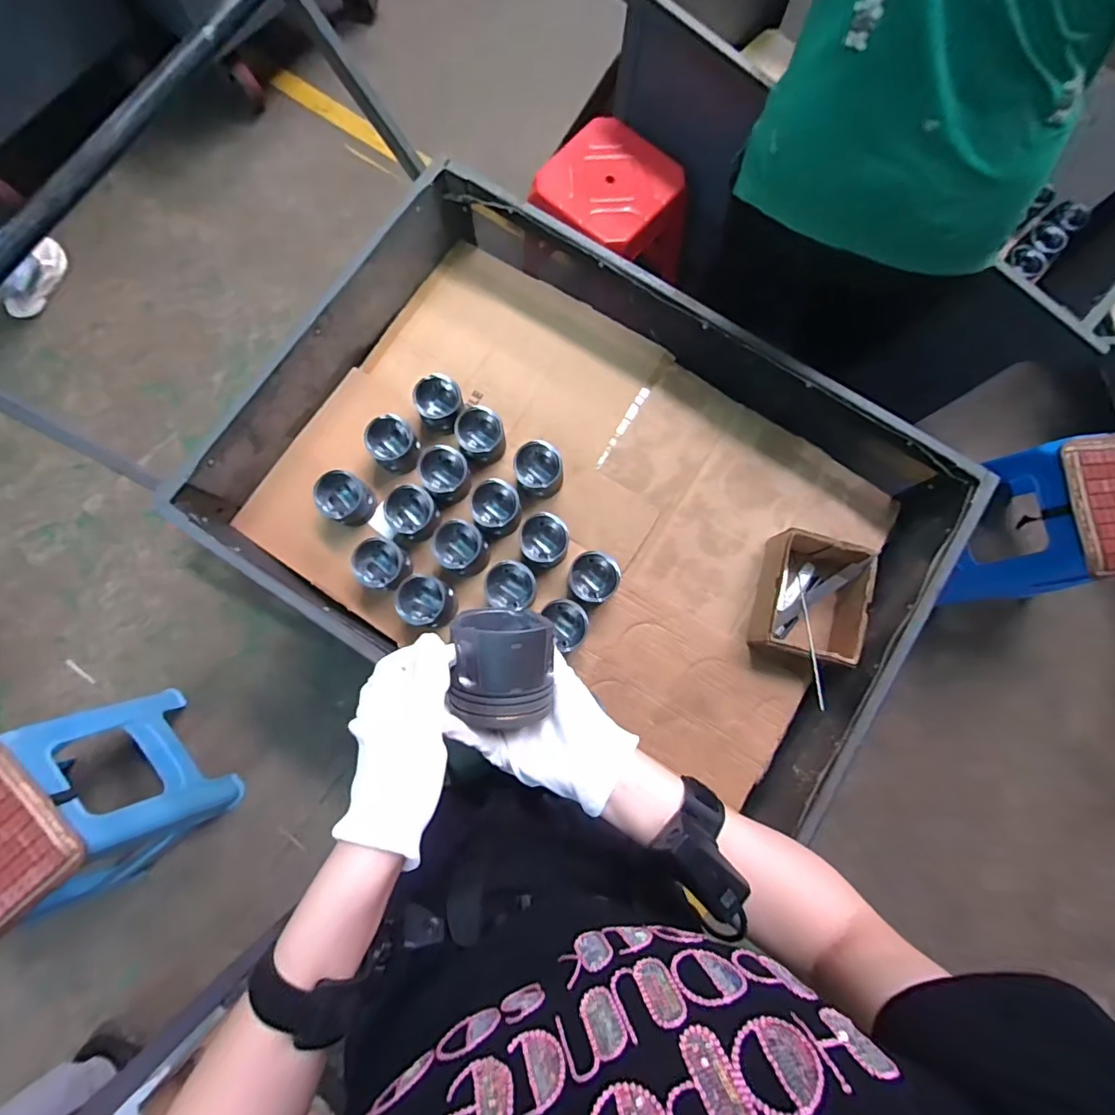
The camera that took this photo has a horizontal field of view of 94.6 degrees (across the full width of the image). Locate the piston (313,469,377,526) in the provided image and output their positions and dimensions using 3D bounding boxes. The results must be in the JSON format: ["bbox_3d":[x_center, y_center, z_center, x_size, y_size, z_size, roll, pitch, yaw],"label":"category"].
[{"bbox_3d":[-0.385,-0.104,0.937,0.089,0.073,0.088,31,81,4],"label":"piston"}]

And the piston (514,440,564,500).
[{"bbox_3d":[-0.034,-0.157,0.941,0.082,0.075,0.090,0,80,-1],"label":"piston"}]

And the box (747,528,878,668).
[{"bbox_3d":[0.437,0.072,0.895,0.160,0.099,0.202,16,80,2],"label":"box"}]

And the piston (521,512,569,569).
[{"bbox_3d":[-0.024,-0.027,0.913,0.087,0.064,0.094,-11,80,-3],"label":"piston"}]

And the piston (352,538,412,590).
[{"bbox_3d":[-0.311,0.015,0.916,0.095,0.066,0.088,33,81,5],"label":"piston"}]

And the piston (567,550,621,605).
[{"bbox_3d":[0.062,0.038,0.897,0.084,0.080,0.088,0,80,-1],"label":"piston"}]

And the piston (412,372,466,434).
[{"bbox_3d":[-0.219,-0.284,0.966,0.083,0.079,0.089,0,80,-1],"label":"piston"}]

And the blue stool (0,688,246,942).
[{"bbox_3d":[-1.054,0.547,1.133,0.319,0.453,0.337,-39,83,-8],"label":"blue stool"}]

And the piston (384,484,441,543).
[{"bbox_3d":[-0.262,-0.079,0.928,0.086,0.081,0.081,0,80,-1],"label":"piston"}]

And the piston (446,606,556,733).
[{"bbox_3d":[-0.048,0.087,0.423,0.086,0.089,0.078,-2,103,-10],"label":"piston"}]

